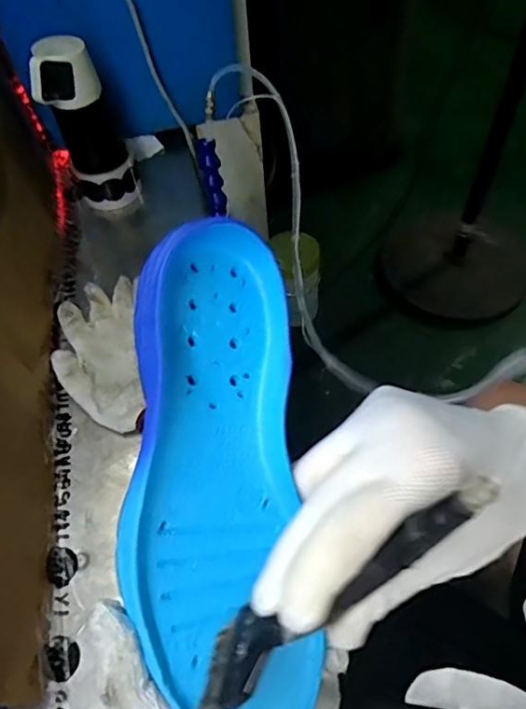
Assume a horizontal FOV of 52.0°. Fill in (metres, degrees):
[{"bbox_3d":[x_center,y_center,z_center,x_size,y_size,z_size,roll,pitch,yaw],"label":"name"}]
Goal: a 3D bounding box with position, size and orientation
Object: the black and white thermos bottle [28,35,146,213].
[{"bbox_3d":[-0.224,-0.286,0.695,0.088,0.238,0.074,-18,57,-7],"label":"black and white thermos bottle"}]

